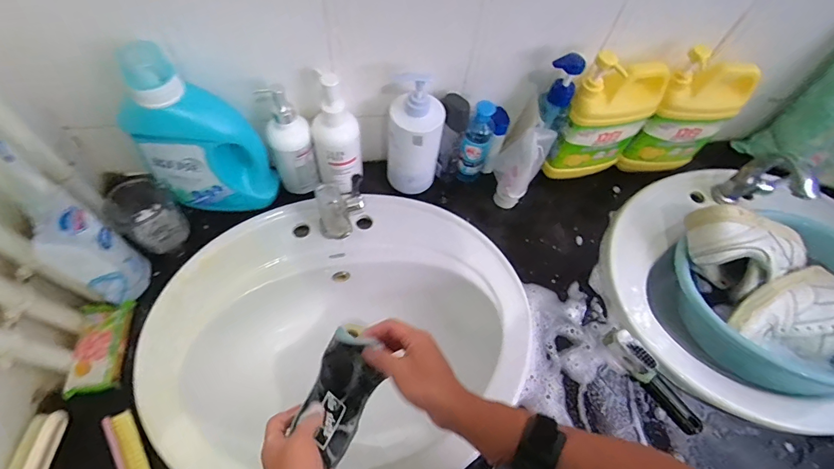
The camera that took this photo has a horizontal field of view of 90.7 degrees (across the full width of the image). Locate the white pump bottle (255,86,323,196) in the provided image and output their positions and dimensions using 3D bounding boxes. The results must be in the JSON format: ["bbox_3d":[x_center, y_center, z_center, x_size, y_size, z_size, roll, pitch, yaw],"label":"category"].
[{"bbox_3d":[-0.193,-0.138,0.640,0.065,0.189,0.060,-18,64,-15],"label":"white pump bottle"}]

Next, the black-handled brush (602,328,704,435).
[{"bbox_3d":[0.349,0.210,0.598,0.041,0.033,0.171,-36,69,-22],"label":"black-handled brush"}]

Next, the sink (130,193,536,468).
[{"bbox_3d":[-0.102,0.167,0.661,0.542,0.166,0.435,-1,60,-6],"label":"sink"}]

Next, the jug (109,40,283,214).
[{"bbox_3d":[-0.306,-0.136,0.580,0.166,0.249,0.083,0,60,-5],"label":"jug"}]

